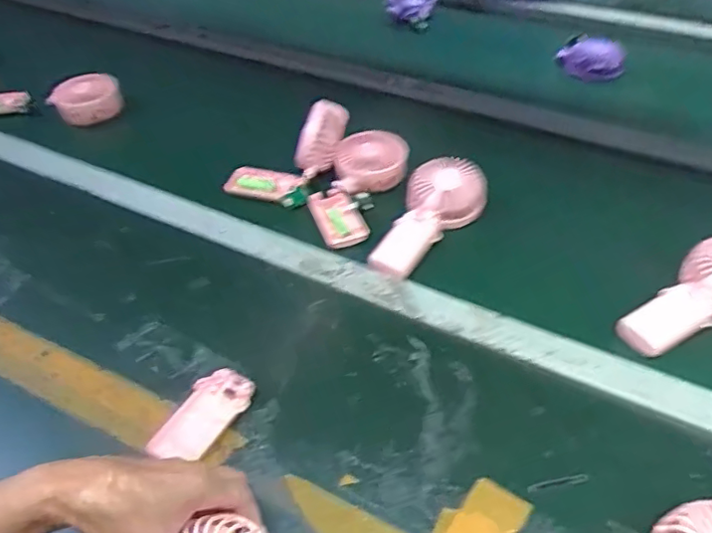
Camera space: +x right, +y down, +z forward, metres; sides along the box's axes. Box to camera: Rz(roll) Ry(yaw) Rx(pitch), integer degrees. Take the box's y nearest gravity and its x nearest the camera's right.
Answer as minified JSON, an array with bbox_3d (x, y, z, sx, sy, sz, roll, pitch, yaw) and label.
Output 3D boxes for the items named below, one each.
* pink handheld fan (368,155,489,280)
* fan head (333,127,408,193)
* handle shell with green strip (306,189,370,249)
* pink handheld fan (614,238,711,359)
[{"bbox_3d":[0.089,-0.058,0.664,0.087,0.044,0.177,18,47,18],"label":"pink handheld fan"},{"bbox_3d":[0.018,-0.138,0.740,0.091,0.031,0.089,-9,64,-1],"label":"fan head"},{"bbox_3d":[-0.023,-0.061,0.692,0.051,0.020,0.089,-26,52,-6],"label":"handle shell with green strip"},{"bbox_3d":[0.342,0.031,0.580,0.177,0.040,0.082,-27,49,-8],"label":"pink handheld fan"}]

